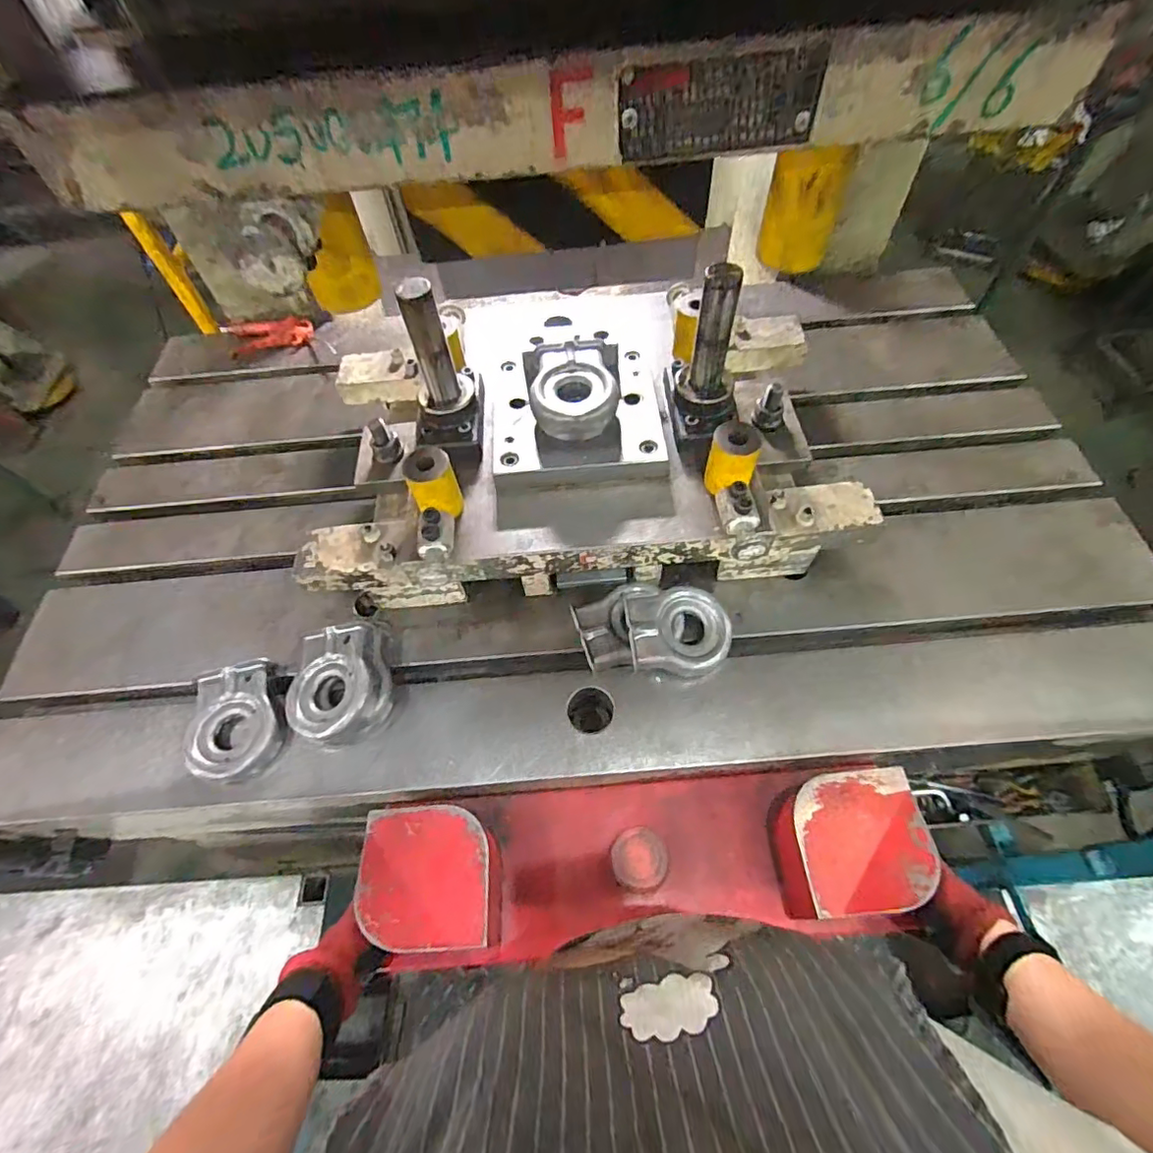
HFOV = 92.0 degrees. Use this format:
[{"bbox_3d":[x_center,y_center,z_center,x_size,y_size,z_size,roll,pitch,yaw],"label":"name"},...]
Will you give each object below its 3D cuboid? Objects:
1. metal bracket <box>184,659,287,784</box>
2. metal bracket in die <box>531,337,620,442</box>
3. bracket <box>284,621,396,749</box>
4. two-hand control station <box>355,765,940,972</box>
[{"bbox_3d":[-0.374,0.155,0.610,0.099,0.039,0.124,-11,59,-4],"label":"metal bracket"},{"bbox_3d":[-0.004,-0.221,0.656,0.104,0.039,0.126,-5,57,0],"label":"metal bracket in die"},{"bbox_3d":[-0.259,0.118,0.608,0.107,0.049,0.120,-18,60,-8],"label":"bracket"},{"bbox_3d":[0.065,0.275,0.546,0.505,0.100,0.139,-5,62,0],"label":"two-hand control station"}]

